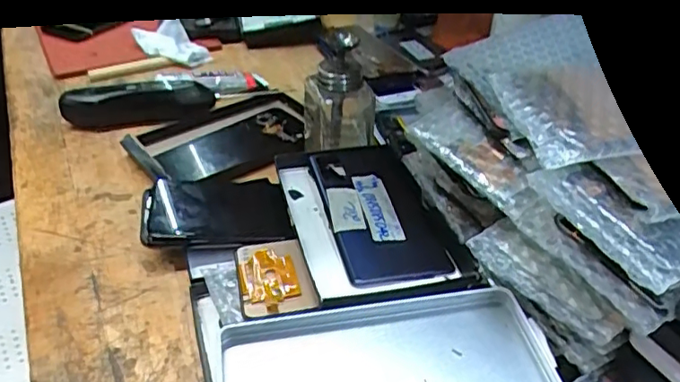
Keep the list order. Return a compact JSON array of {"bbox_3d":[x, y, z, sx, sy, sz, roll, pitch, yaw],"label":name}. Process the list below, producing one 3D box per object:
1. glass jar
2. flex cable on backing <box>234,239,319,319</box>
[{"bbox_3d":[0.000,-0.090,0.498,0.061,0.103,0.061,1,38,0],"label":"glass jar"},{"bbox_3d":[-0.044,0.057,0.382,0.046,0.007,0.066,-9,39,-12],"label":"flex cable on backing"}]

